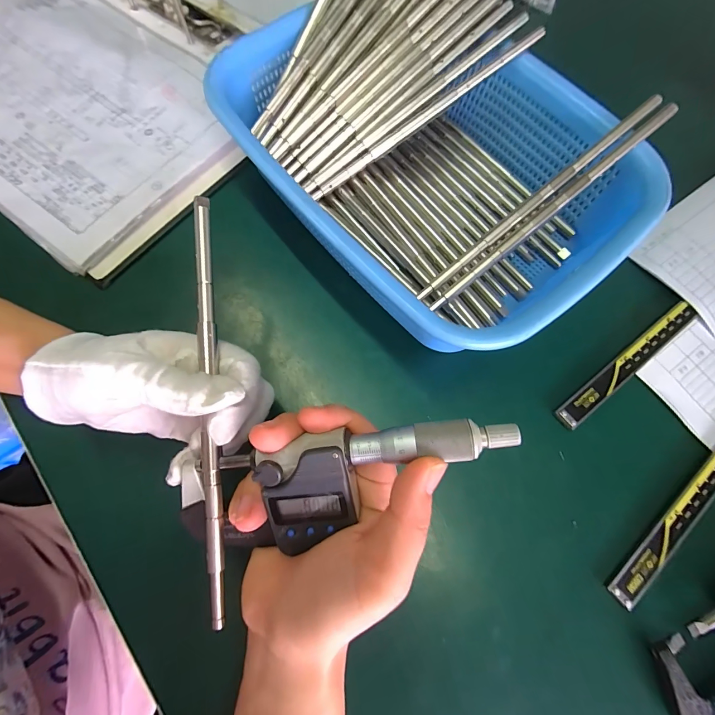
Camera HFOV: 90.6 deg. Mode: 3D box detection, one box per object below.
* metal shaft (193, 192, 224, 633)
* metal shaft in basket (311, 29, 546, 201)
[{"bbox_3d":[-0.075,0.018,0.179,0.008,0.005,0.211,-6,81,-3],"label":"metal shaft"},{"bbox_3d":[0.046,-0.178,0.263,0.192,0.007,0.009,-33,76,7],"label":"metal shaft in basket"}]

